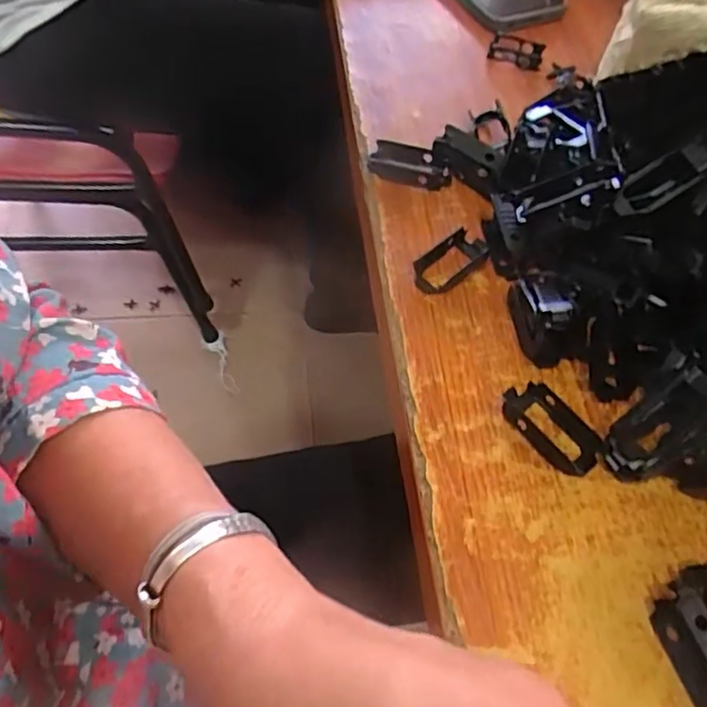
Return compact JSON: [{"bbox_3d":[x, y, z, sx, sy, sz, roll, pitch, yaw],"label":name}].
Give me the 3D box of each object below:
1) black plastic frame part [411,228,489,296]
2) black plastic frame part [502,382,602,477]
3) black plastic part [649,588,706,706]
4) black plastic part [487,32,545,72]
[{"bbox_3d":[0.056,-0.052,0.344,0.054,0.013,0.023,-32,64,-29],"label":"black plastic frame part"},{"bbox_3d":[0.093,0.034,0.295,0.027,0.009,0.050,-35,65,-30],"label":"black plastic frame part"},{"bbox_3d":[0.132,0.116,0.237,0.012,0.024,0.045,-10,55,-17],"label":"black plastic part"},{"bbox_3d":[0.122,-0.226,0.464,0.039,0.005,0.029,24,53,9],"label":"black plastic part"}]

